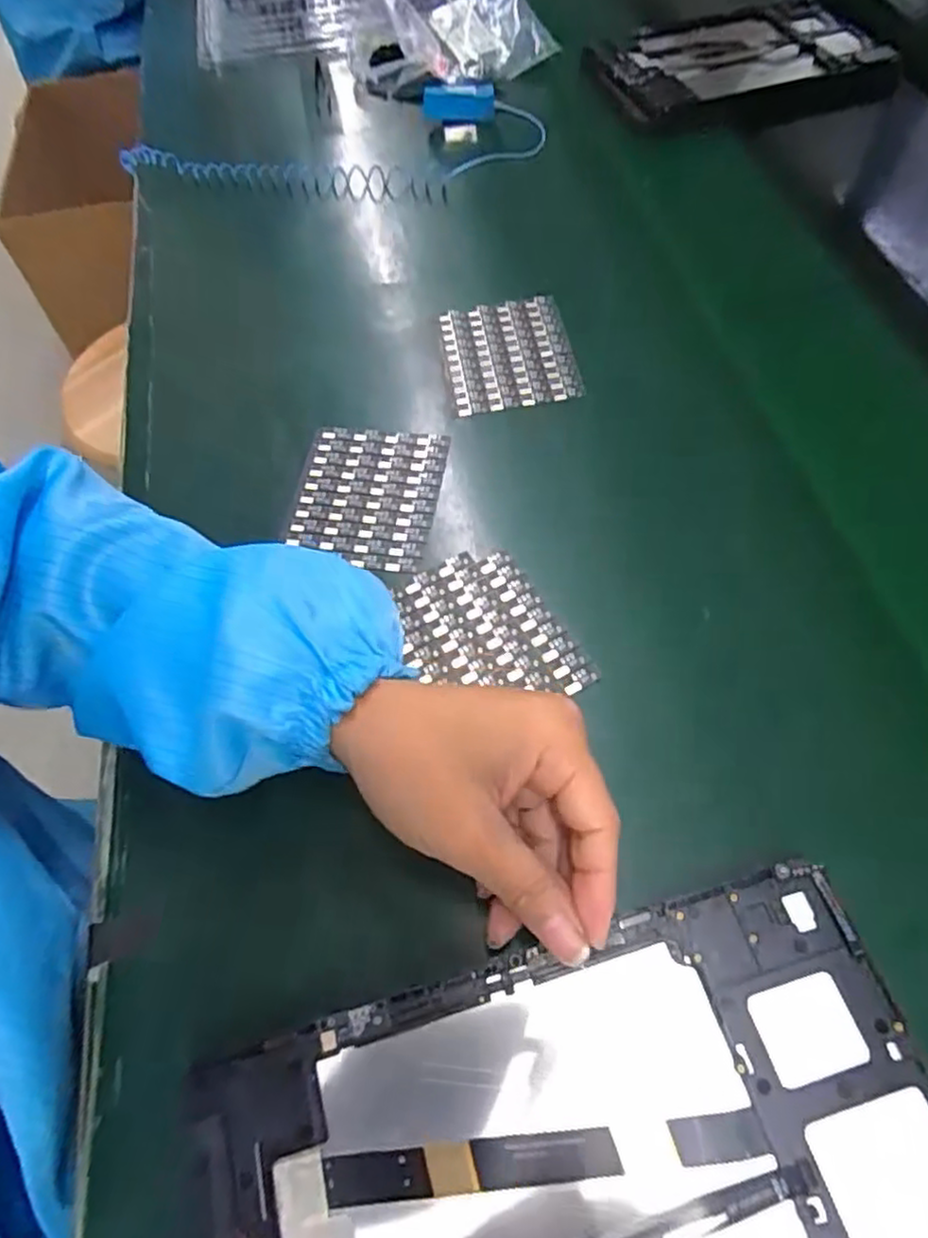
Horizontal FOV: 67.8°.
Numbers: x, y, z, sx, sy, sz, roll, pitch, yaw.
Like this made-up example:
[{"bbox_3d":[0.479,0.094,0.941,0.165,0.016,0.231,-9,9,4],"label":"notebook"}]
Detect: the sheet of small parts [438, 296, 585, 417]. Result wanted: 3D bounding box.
[{"bbox_3d":[0.029,-0.171,0.445,0.079,0.009,0.090,-9,60,-2],"label":"sheet of small parts"}]

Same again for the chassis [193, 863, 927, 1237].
[{"bbox_3d":[0.039,0.187,0.218,0.235,0.014,0.146,-16,58,-5],"label":"chassis"}]

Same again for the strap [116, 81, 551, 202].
[{"bbox_3d":[-0.108,-0.410,0.590,0.343,0.036,0.159,13,62,10],"label":"strap"}]

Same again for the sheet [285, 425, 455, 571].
[{"bbox_3d":[-0.057,-0.071,0.396,0.082,0.009,0.093,8,61,8],"label":"sheet"}]

